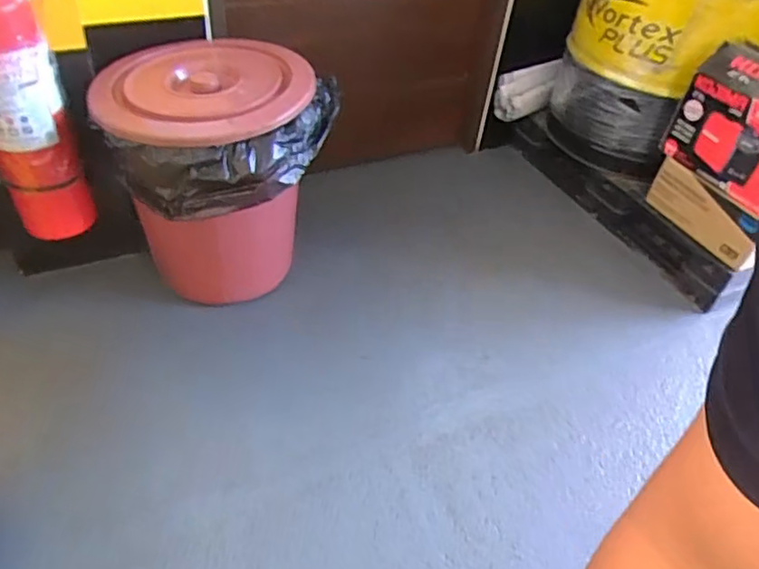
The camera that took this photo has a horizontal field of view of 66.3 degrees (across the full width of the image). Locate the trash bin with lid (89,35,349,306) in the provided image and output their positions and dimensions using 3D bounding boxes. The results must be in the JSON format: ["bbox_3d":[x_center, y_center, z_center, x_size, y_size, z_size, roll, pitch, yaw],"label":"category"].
[{"bbox_3d":[-0.406,-0.288,1.551,0.545,0.549,0.604,-3,43,-12],"label":"trash bin with lid"}]

